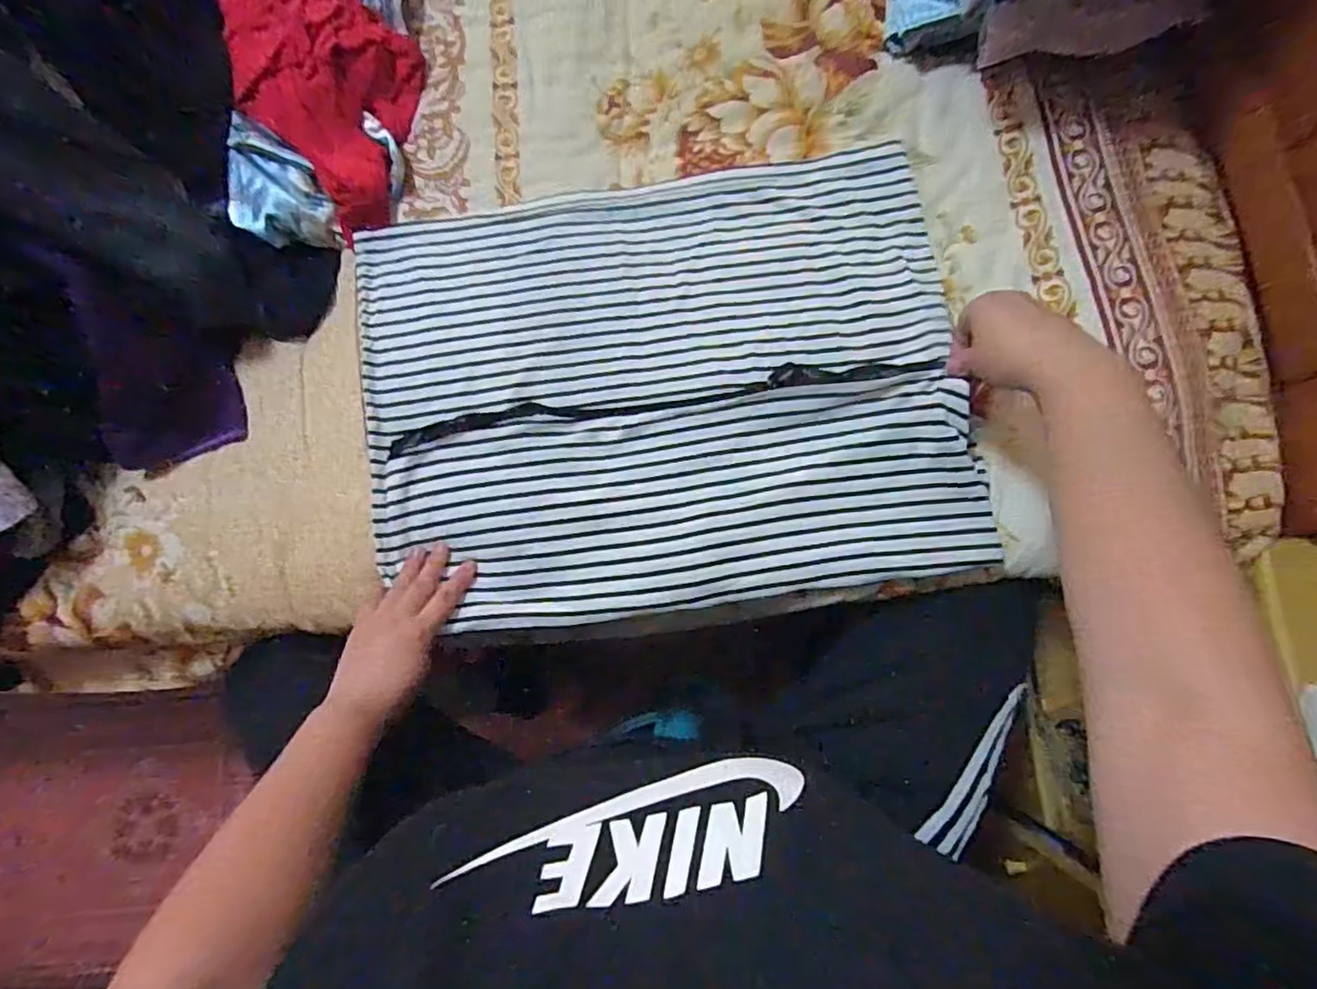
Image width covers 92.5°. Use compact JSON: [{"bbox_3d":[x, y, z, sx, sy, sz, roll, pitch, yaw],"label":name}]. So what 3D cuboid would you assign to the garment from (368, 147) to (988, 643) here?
[{"bbox_3d":[-0.006,-0.096,0.557,0.505,0.067,0.387,-9,81,3],"label":"garment"}]

